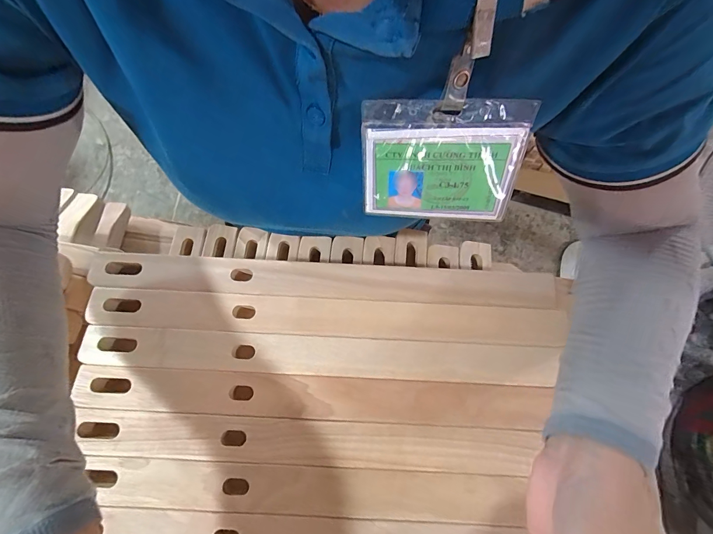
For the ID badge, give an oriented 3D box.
[{"bbox_3d":[0.053,-0.065,0.223,0.098,0.082,0.005,4,45,6],"label":"ID badge"}]

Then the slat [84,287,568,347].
[{"bbox_3d":[-0.028,0.042,0.306,0.411,0.016,0.033,3,73,1],"label":"slat"}]

